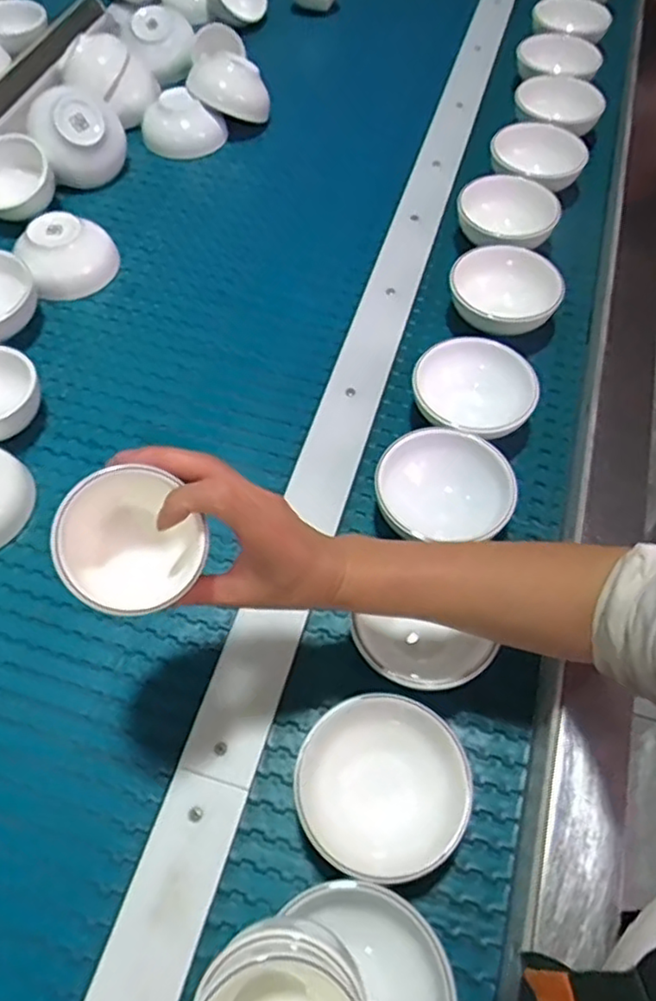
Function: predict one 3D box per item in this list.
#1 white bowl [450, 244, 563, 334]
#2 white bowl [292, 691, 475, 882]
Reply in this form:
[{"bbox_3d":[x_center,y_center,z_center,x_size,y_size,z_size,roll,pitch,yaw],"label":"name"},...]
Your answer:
[{"bbox_3d":[0.187,-0.220,0.721,0.114,0.055,0.116,19,60,11],"label":"white bowl"},{"bbox_3d":[0.037,0.200,0.470,0.116,0.048,0.110,-1,65,2],"label":"white bowl"}]

